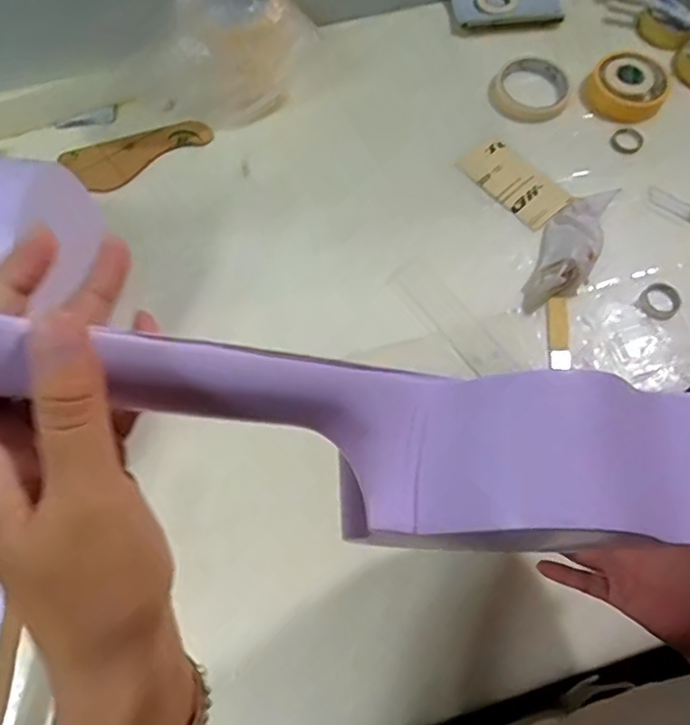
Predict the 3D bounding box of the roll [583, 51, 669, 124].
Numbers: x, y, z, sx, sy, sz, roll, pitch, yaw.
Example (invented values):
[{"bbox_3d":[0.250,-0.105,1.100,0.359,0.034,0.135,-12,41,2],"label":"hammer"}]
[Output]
[{"bbox_3d":[0.313,-0.307,0.723,0.083,0.044,0.083,0,66,0],"label":"roll"}]

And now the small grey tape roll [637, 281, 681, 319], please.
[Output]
[{"bbox_3d":[0.312,-0.062,0.639,0.036,0.015,0.034,0,66,0],"label":"small grey tape roll"}]

